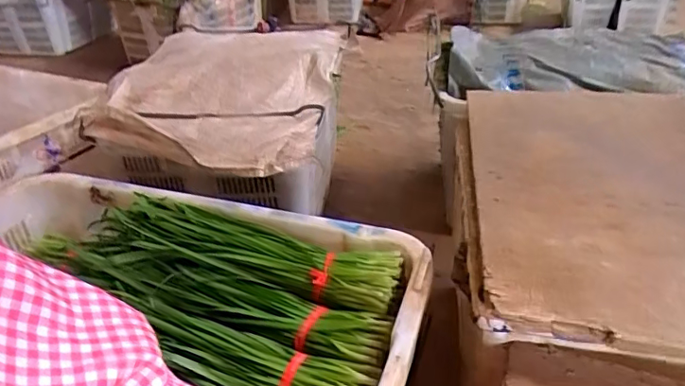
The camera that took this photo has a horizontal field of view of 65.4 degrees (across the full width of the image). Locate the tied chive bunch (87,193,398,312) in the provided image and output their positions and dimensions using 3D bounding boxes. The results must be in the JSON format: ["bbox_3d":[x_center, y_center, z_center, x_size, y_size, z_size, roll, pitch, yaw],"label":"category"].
[{"bbox_3d":[-0.139,0.076,0.702,0.425,0.055,0.106,10,34,19],"label":"tied chive bunch"}]

